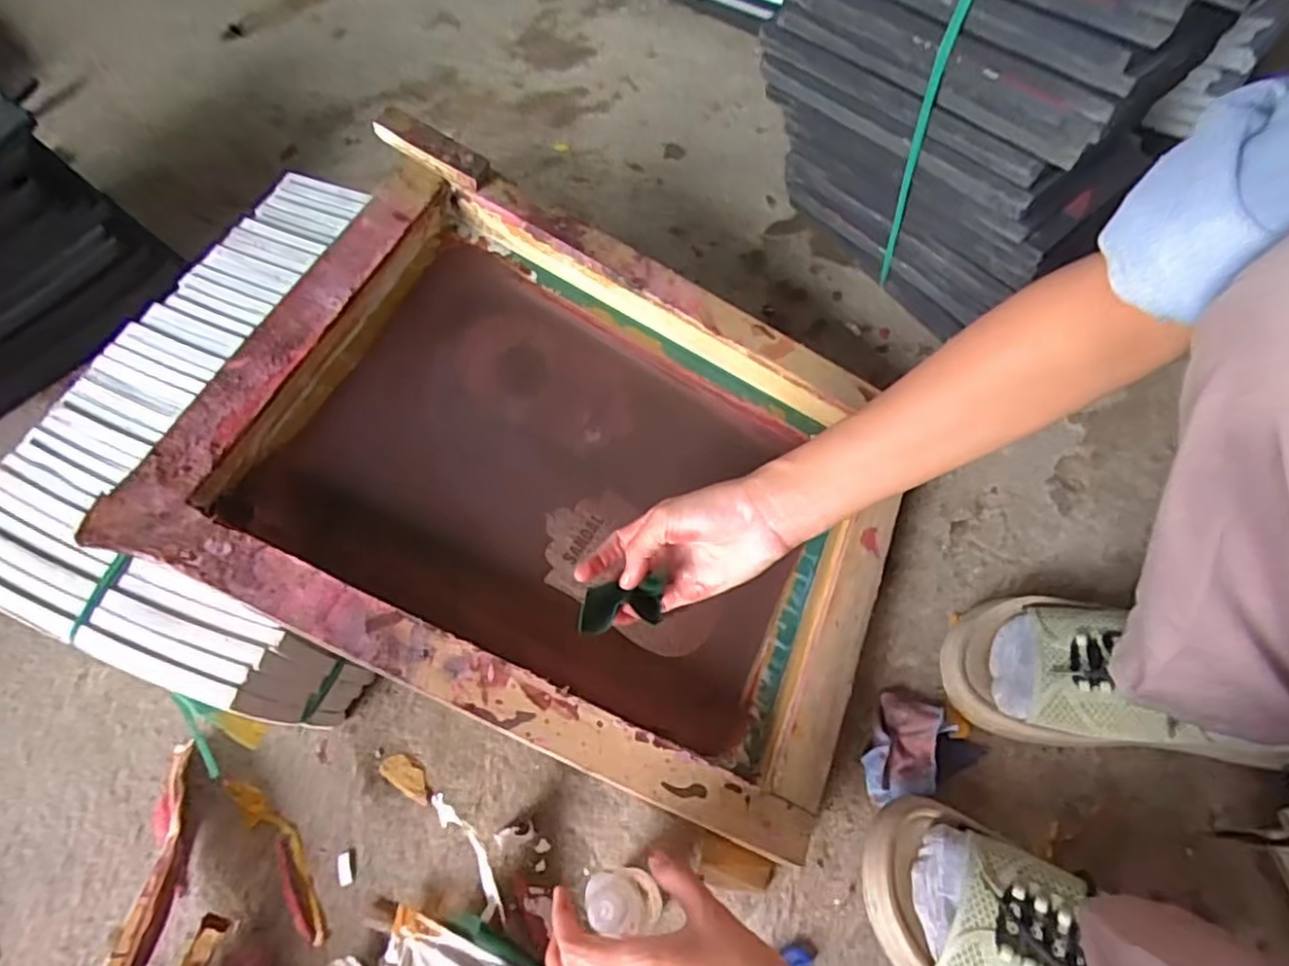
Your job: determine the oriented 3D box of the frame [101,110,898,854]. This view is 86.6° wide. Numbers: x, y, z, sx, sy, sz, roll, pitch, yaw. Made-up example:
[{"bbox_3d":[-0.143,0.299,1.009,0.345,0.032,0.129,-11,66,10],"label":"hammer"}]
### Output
[{"bbox_3d":[-0.058,-0.006,0.504,0.499,0.075,0.389,26,64,-7],"label":"frame"}]

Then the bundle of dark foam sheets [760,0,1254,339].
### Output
[{"bbox_3d":[0.265,-0.316,0.580,0.144,0.335,0.326,-41,65,-17],"label":"bundle of dark foam sheets"}]

